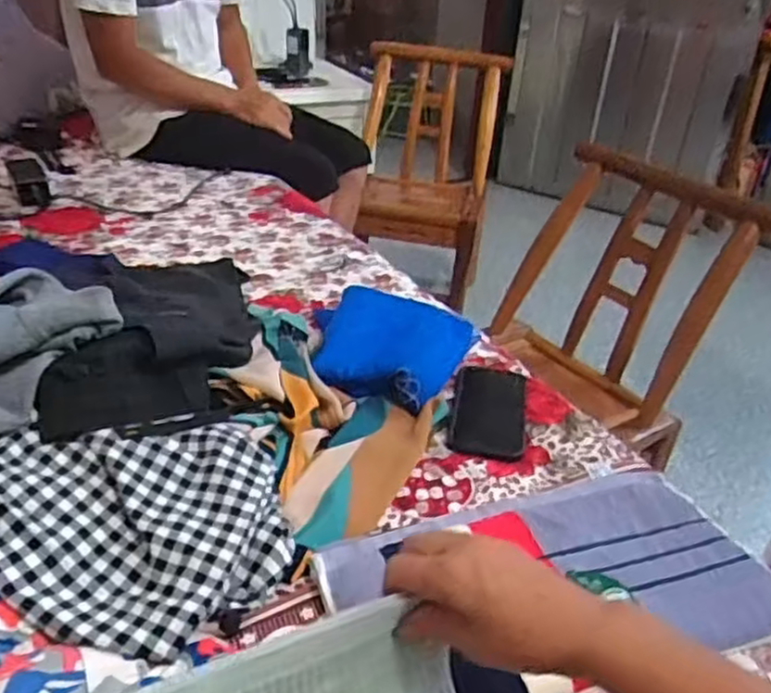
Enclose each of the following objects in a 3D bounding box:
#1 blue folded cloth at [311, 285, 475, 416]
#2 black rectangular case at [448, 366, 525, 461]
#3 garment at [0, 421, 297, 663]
[{"bbox_3d":[0.004,-0.013,0.893,0.181,0.038,0.217,10,33,10],"label":"blue folded cloth"},{"bbox_3d":[0.117,0.071,0.841,0.081,0.009,0.175,8,33,6],"label":"black rectangular case"},{"bbox_3d":[-0.213,0.136,0.574,0.273,0.065,0.211,-8,34,-18],"label":"garment"}]

